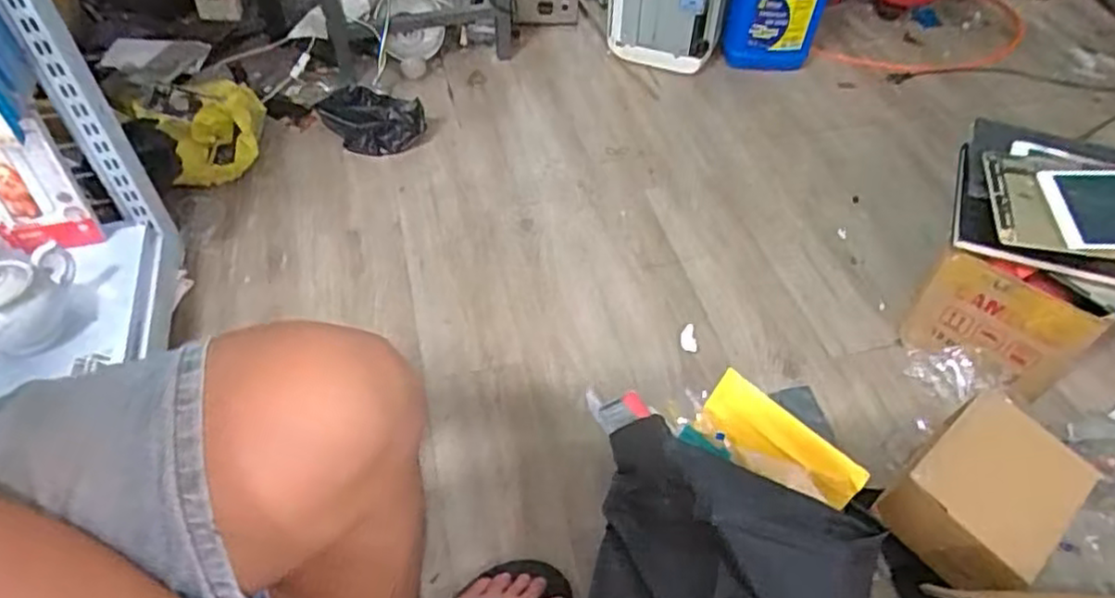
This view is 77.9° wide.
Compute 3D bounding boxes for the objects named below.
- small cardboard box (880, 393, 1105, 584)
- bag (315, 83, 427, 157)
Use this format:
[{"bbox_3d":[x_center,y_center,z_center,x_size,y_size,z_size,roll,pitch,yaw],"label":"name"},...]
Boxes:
[{"bbox_3d":[0.503,0.227,0.812,0.215,0.102,0.158,-32,56,-25],"label":"small cardboard box"},{"bbox_3d":[-0.382,-0.353,1.370,0.231,0.080,0.117,18,51,15],"label":"bag"}]

